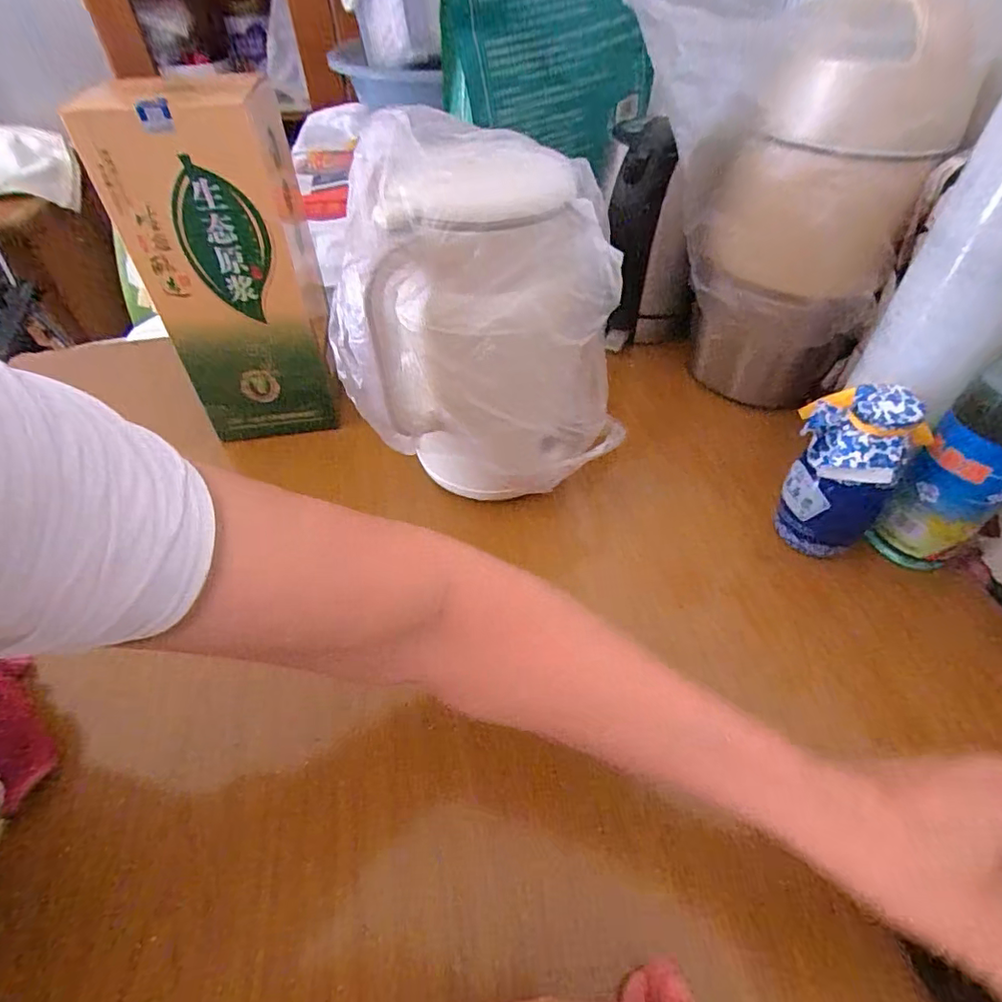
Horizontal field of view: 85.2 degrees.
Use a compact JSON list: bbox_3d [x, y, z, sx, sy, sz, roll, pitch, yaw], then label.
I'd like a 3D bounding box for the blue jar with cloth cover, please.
[{"bbox_3d":[0.248,-0.023,0.403,0.056,0.127,0.075,-34,55,-27],"label":"blue jar with cloth cover"}]

